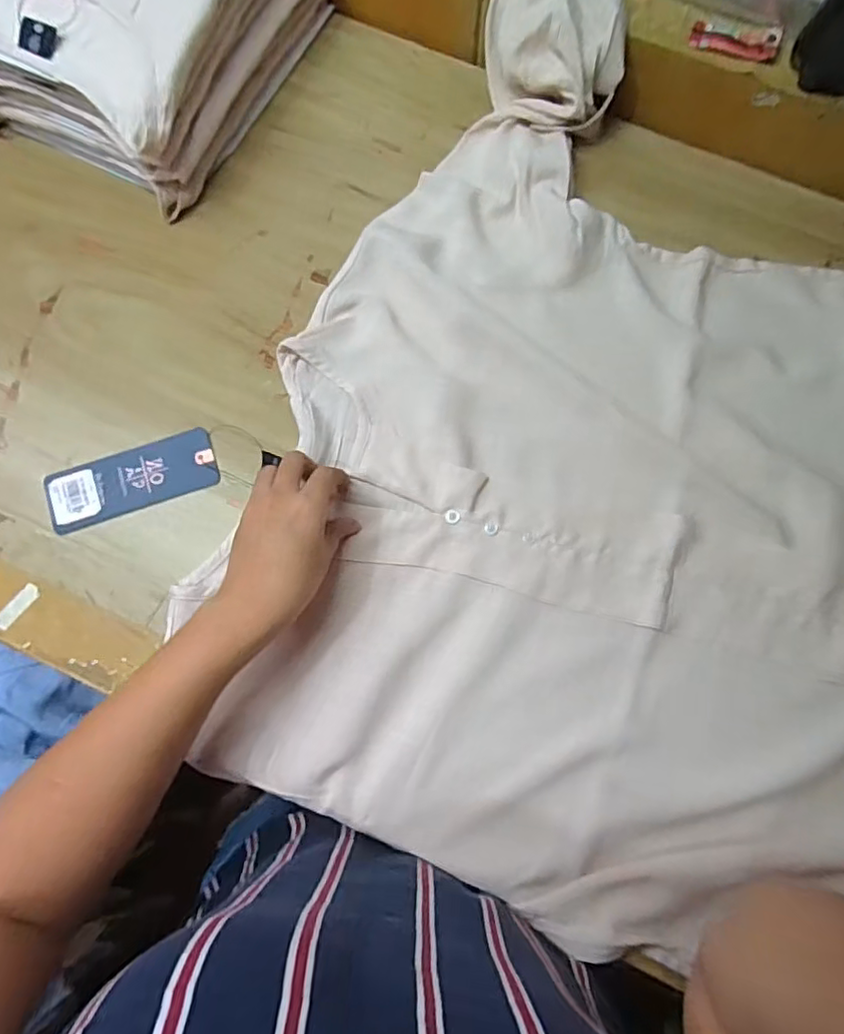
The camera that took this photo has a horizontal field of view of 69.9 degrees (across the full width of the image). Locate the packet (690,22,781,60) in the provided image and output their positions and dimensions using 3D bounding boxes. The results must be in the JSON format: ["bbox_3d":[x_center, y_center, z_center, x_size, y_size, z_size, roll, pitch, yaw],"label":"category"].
[{"bbox_3d":[0.244,-0.373,0.472,0.066,0.004,0.030,15,78,11],"label":"packet"}]

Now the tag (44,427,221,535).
[{"bbox_3d":[-0.209,-0.028,0.435,0.117,0.004,0.047,-20,75,-6],"label":"tag"}]

